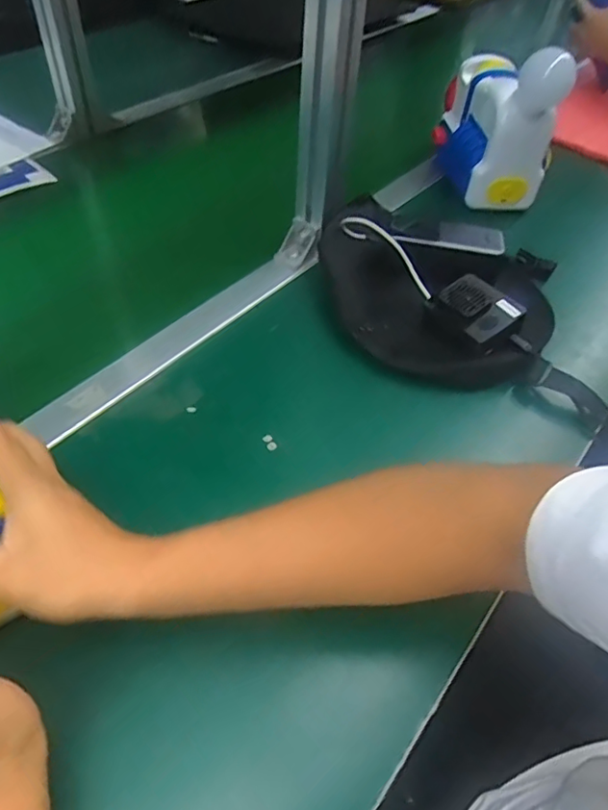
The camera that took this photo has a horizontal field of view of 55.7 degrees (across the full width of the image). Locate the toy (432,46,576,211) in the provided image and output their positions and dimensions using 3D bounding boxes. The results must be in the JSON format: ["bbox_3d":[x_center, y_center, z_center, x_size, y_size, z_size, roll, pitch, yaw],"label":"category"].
[{"bbox_3d":[0.256,-0.389,0.768,0.109,0.179,0.191,-2,48,-7],"label":"toy"}]

